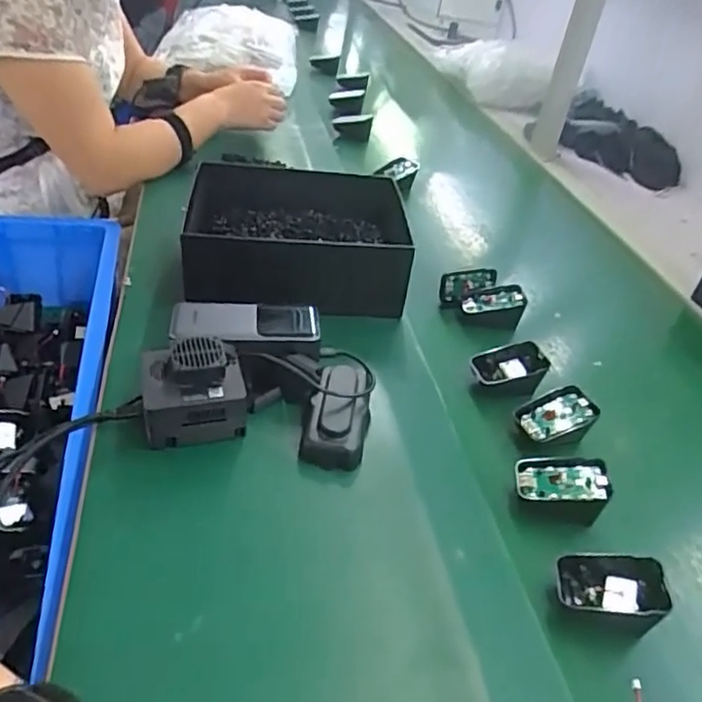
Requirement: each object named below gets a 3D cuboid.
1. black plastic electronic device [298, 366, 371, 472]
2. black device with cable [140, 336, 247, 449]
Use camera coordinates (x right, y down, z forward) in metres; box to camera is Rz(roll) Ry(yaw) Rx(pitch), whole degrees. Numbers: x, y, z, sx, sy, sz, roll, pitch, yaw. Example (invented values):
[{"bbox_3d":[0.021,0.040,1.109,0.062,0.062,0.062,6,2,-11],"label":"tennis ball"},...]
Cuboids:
[{"bbox_3d":[-0.010,0.052,0.528,0.053,0.035,0.103,10,35,4],"label":"black plastic electronic device"},{"bbox_3d":[-0.126,0.037,0.504,0.081,0.069,0.075,-5,37,-17],"label":"black device with cable"}]

